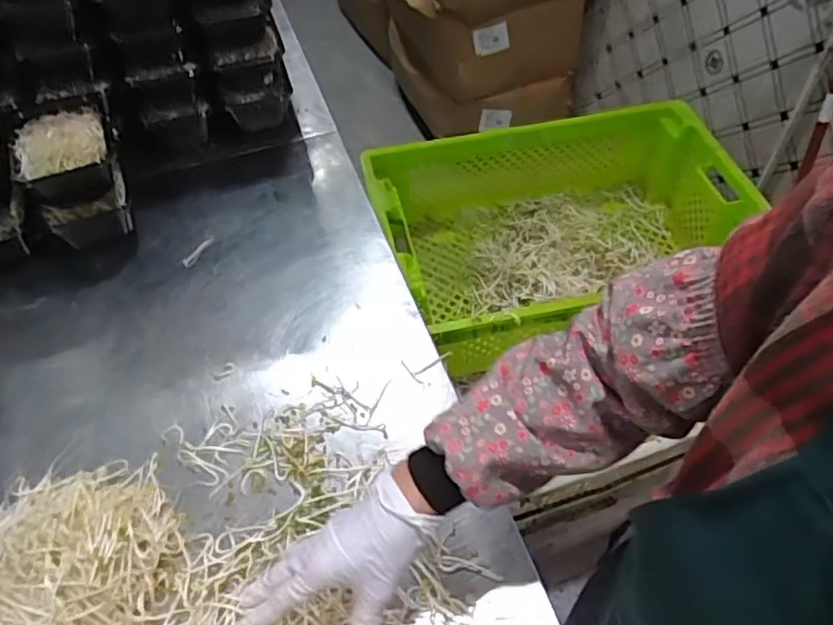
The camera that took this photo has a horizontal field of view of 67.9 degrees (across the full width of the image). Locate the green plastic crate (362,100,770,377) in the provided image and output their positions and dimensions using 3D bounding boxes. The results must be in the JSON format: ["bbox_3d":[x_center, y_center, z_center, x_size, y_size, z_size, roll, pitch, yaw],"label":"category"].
[{"bbox_3d":[0.264,-0.136,1.064,0.622,0.204,0.414,-10,53,-6],"label":"green plastic crate"}]

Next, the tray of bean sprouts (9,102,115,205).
[{"bbox_3d":[-0.470,-0.216,0.834,0.115,0.063,0.162,-19,54,-12],"label":"tray of bean sprouts"}]

